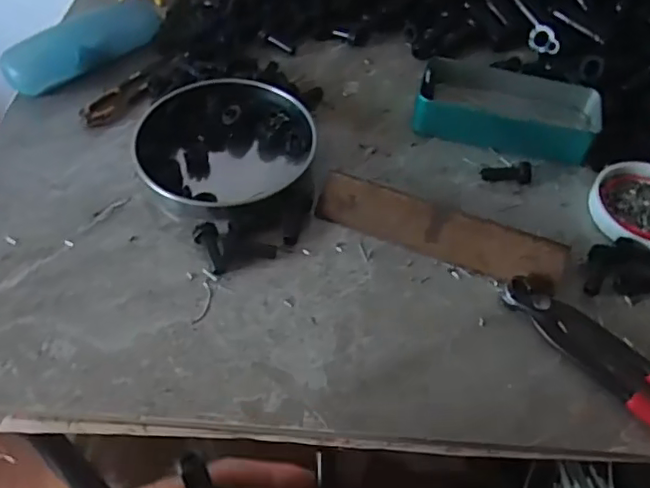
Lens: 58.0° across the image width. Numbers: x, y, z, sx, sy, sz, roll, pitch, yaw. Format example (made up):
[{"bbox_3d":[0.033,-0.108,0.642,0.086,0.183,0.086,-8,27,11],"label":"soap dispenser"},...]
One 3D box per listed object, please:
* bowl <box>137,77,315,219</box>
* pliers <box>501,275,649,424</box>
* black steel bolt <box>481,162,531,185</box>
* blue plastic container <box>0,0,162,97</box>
[{"bbox_3d":[-0.079,-0.077,0.473,0.135,0.038,0.130,2,52,-2],"label":"bowl"},{"bbox_3d":[0.199,0.083,0.365,0.045,0.015,0.192,-32,60,-25],"label":"pliers"},{"bbox_3d":[0.148,-0.060,0.477,0.038,0.016,0.013,4,53,3],"label":"black steel bolt"},{"bbox_3d":[-0.221,-0.189,0.544,0.047,0.025,0.158,35,58,22],"label":"blue plastic container"}]

